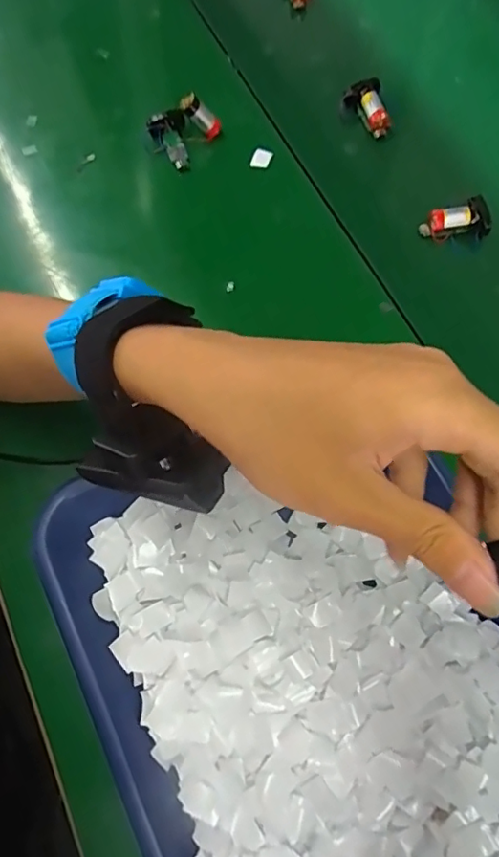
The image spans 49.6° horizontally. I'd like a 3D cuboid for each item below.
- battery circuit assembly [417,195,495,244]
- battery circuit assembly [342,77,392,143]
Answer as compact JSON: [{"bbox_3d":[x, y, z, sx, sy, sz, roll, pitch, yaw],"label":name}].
[{"bbox_3d":[0.167,-0.163,0.437,0.048,0.026,0.030,-20,71,-7],"label":"battery circuit assembly"},{"bbox_3d":[0.104,-0.280,0.475,0.031,0.020,0.050,-10,70,-3],"label":"battery circuit assembly"}]

